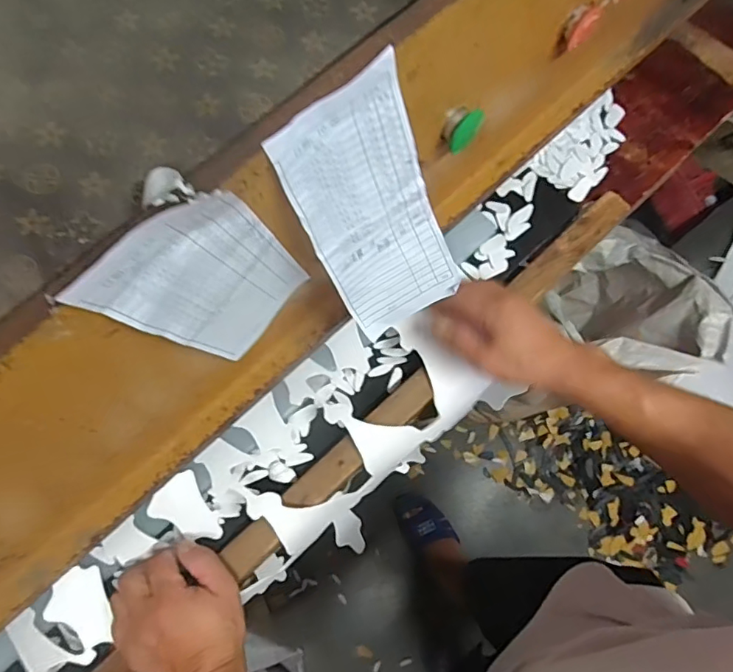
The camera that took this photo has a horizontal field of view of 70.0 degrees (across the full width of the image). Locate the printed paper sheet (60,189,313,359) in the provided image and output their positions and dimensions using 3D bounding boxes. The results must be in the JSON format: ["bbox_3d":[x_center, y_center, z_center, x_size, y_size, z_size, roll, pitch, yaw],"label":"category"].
[{"bbox_3d":[-0.095,-0.034,0.341,0.005,0.197,0.092,40,88,13],"label":"printed paper sheet"}]

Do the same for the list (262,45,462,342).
[{"bbox_3d":[0.009,-0.078,0.369,0.091,0.206,0.029,-43,54,-10],"label":"list"}]

